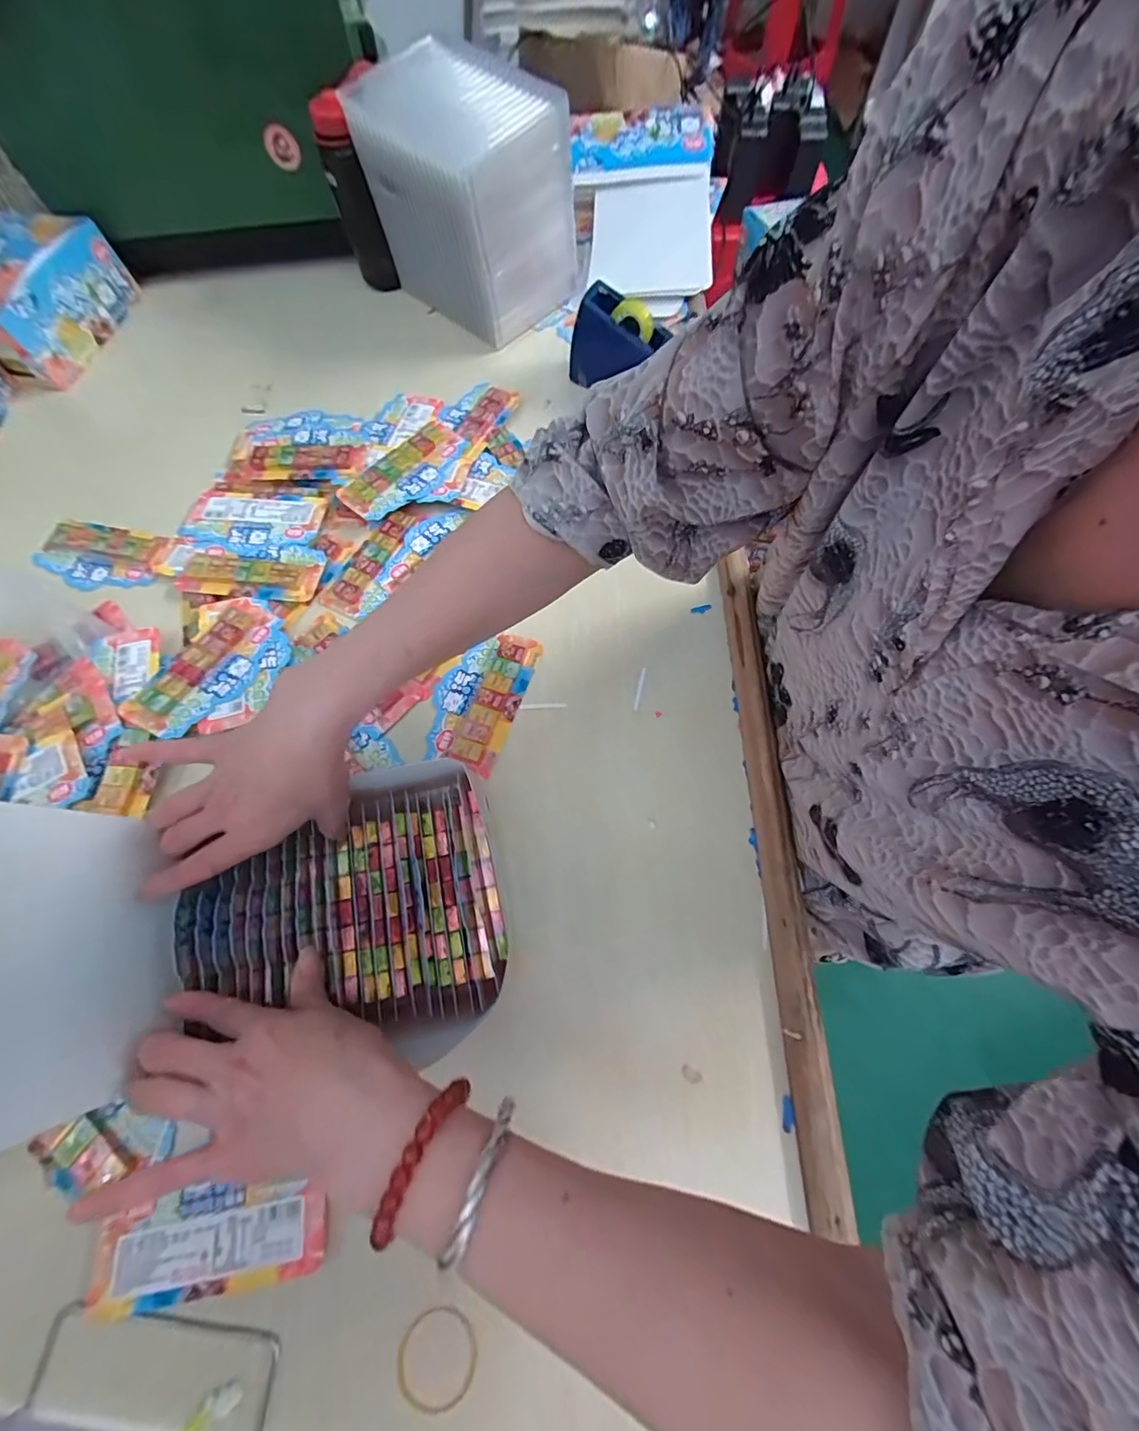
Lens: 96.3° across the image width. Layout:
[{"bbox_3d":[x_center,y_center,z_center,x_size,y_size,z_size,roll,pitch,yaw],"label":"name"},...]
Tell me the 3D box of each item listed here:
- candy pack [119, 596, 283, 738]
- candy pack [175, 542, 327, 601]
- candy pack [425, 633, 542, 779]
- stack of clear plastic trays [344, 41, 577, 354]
[{"bbox_3d":[-0.333,-0.048,0.472,0.070,0.024,0.150,24,71,10],"label":"candy pack"},{"bbox_3d":[-0.328,-0.152,0.524,0.141,0.011,0.064,2,69,1],"label":"candy pack"},{"bbox_3d":[-0.084,-0.019,0.478,0.074,0.012,0.136,16,70,7],"label":"candy pack"},{"bbox_3d":[-0.118,-0.606,0.604,0.199,0.200,0.164,41,74,15],"label":"stack of clear plastic trays"}]

